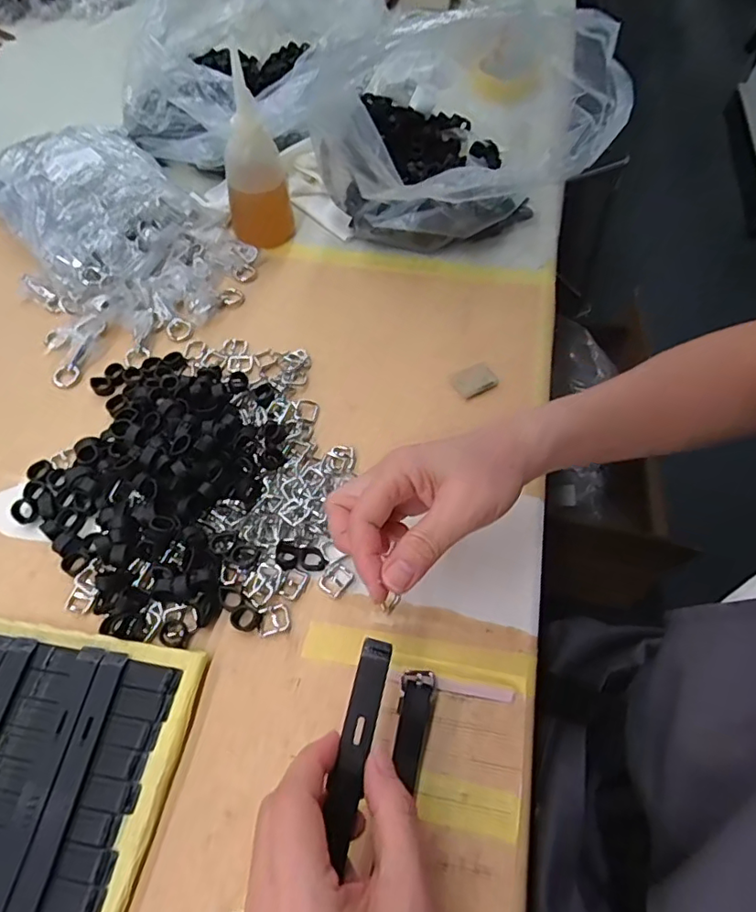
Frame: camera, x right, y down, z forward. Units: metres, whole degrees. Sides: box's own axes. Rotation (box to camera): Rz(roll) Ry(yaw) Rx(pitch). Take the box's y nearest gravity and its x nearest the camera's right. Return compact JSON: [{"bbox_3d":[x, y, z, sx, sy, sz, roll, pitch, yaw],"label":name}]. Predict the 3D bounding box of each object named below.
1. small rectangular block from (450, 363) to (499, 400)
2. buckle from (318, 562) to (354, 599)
[{"bbox_3d":[0.085,-0.067,0.487,0.036,0.005,0.028,-26,63,-16],"label":"small rectangular block"},{"bbox_3d":[-0.030,0.086,0.389,0.019,0.004,0.023,35,64,18],"label":"buckle"}]

